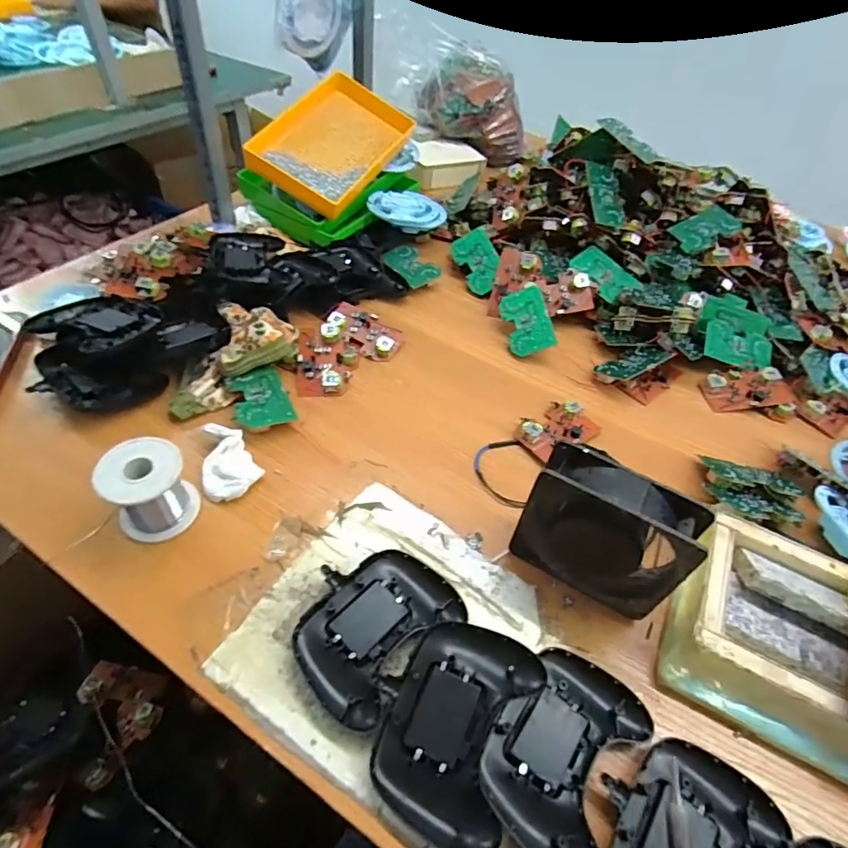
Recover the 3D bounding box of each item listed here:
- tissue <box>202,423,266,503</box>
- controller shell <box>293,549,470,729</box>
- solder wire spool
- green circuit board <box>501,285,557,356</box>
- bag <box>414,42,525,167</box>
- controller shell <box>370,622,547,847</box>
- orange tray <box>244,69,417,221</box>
[{"bbox_3d":[-0.183,0.036,0.459,0.050,0.027,0.071,-27,57,-27],"label":"tissue"},{"bbox_3d":[-0.038,0.152,0.380,0.092,0.018,0.121,37,54,23],"label":"controller shell"},{"bbox_3d":[-0.225,0.055,0.411,0.057,0.069,0.063,39,55,24],"label":"solder wire spool"},{"bbox_3d":[0.129,-0.131,0.629,0.055,0.007,0.094,-18,67,17],"label":"green circuit board"},{"bbox_3d":[0.098,-0.612,0.958,0.209,0.151,0.154,15,49,6],"label":"bag"},{"bbox_3d":[0.021,0.199,0.332,0.085,0.032,0.119,22,50,12],"label":"controller shell"},{"bbox_3d":[-0.133,-0.421,0.744,0.154,0.027,0.238,33,65,-6],"label":"orange tray"}]

